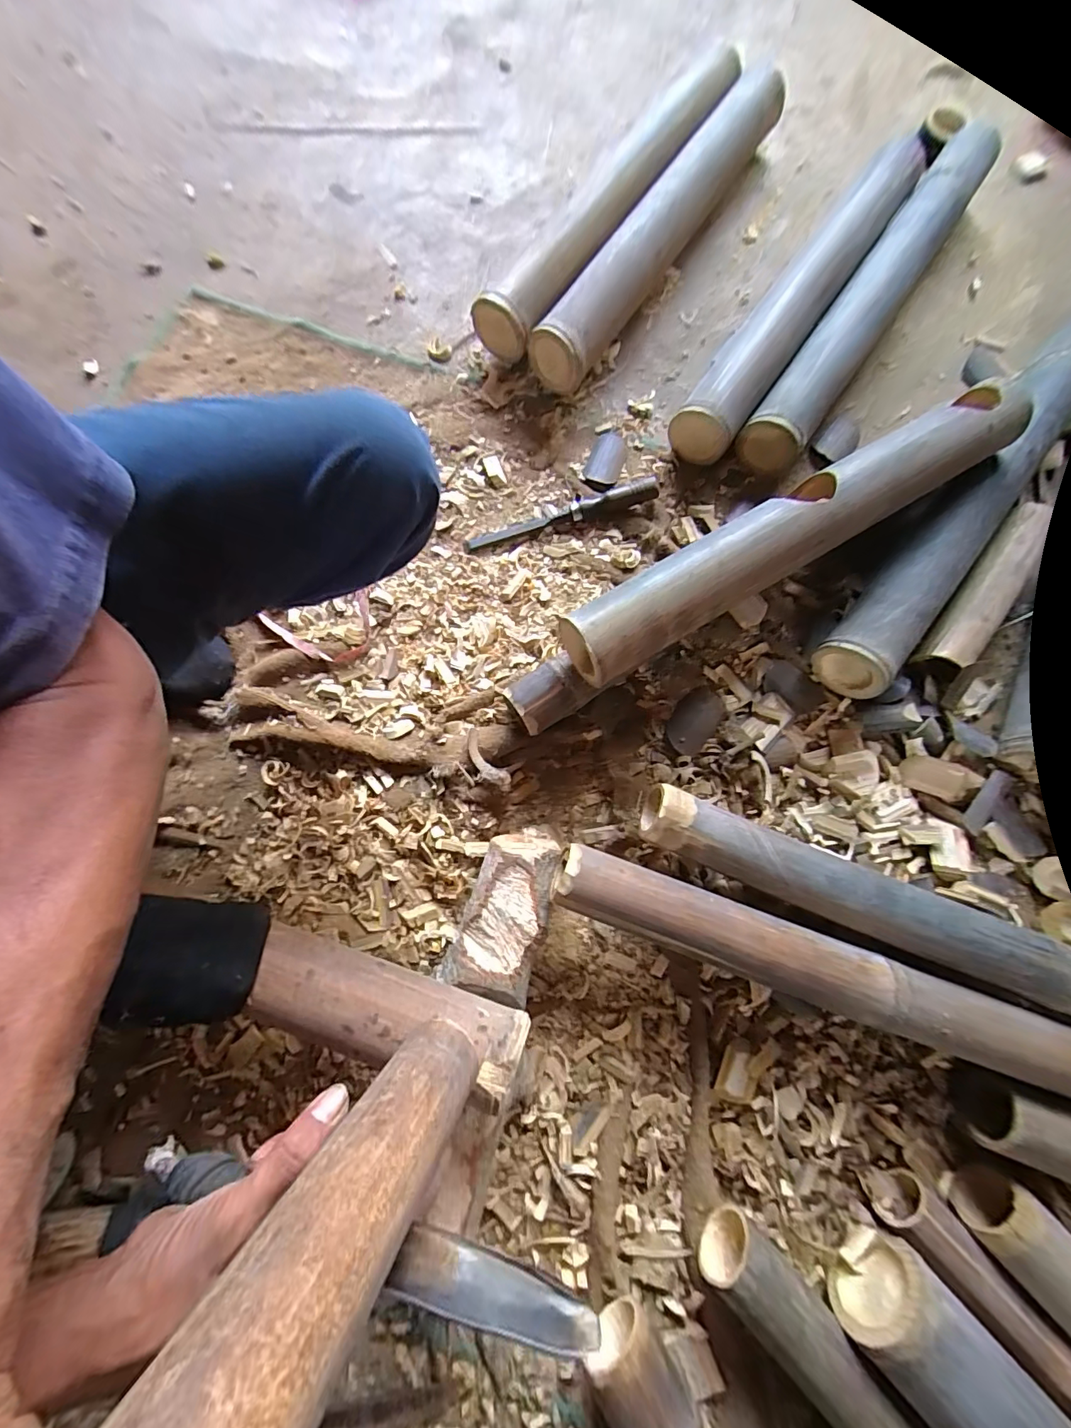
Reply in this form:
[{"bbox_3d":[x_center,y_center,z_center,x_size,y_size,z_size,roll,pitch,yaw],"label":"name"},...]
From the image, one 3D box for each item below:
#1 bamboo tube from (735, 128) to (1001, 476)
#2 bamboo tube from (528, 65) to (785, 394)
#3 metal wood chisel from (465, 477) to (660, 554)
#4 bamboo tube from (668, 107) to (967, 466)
[{"bbox_3d":[0.444,-0.548,0.641,0.076,0.076,0.589,34,79,8],"label":"bamboo tube"},{"bbox_3d":[0.173,-0.647,0.650,0.072,0.078,0.556,33,79,8],"label":"bamboo tube"},{"bbox_3d":[0.032,-0.244,0.593,0.241,0.023,0.028,-16,77,-3],"label":"metal wood chisel"},{"bbox_3d":[0.351,-0.557,0.645,0.086,0.076,0.560,34,79,8],"label":"bamboo tube"}]

